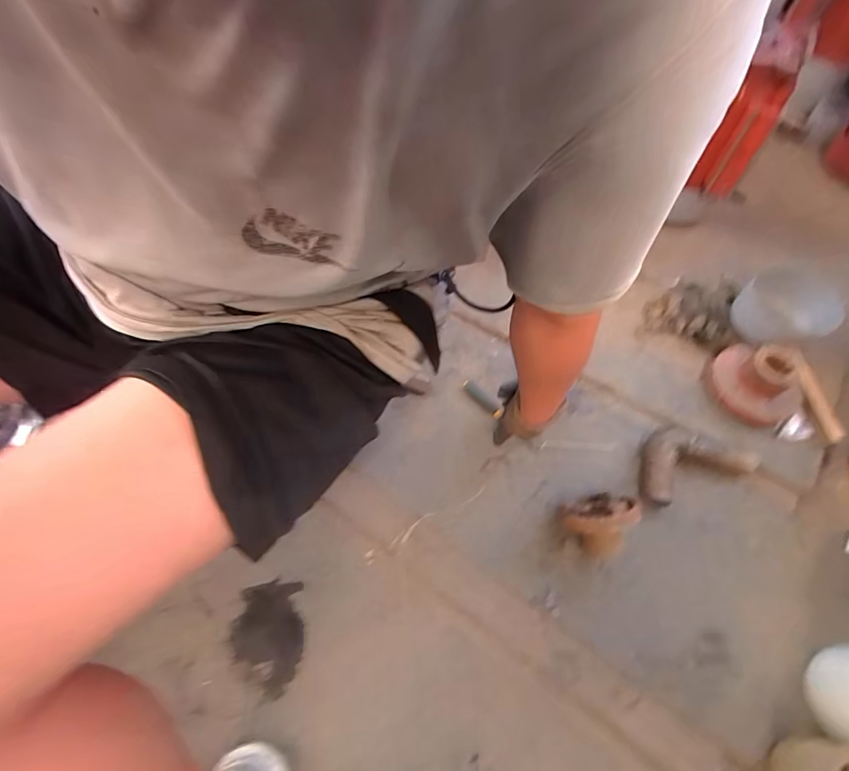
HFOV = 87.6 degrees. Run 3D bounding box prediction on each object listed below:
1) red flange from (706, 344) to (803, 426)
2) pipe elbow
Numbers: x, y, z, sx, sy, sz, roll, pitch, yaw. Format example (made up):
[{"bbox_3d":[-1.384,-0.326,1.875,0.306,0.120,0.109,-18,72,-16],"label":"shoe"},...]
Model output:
[{"bbox_3d":[0.634,-0.011,0.844,0.155,0.092,0.162,-26,65,-16],"label":"red flange"},{"bbox_3d":[0.470,0.128,0.788,0.220,0.057,0.115,-17,63,-11],"label":"pipe elbow"}]

